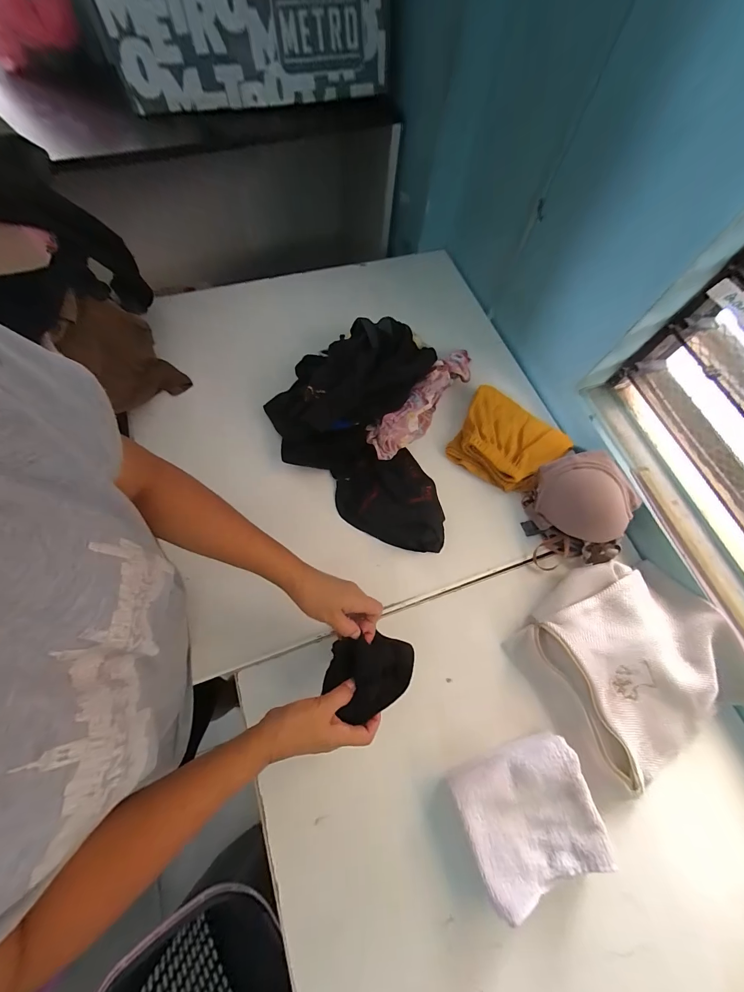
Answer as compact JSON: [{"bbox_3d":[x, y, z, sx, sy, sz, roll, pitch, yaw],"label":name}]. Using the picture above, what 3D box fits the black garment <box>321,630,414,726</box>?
[{"bbox_3d":[0.000,0.217,0.426,0.108,0.059,0.081,-12,69,-2],"label":"black garment"}]

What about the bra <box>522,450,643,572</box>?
[{"bbox_3d":[0.347,0.021,0.568,0.148,0.097,0.161,1,67,-3],"label":"bra"}]

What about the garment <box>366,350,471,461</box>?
[{"bbox_3d":[0.109,-0.185,0.662,0.061,0.066,0.304,42,71,13],"label":"garment"}]

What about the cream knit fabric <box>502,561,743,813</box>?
[{"bbox_3d":[0.376,0.236,0.499,0.293,0.054,0.259,-27,72,-14],"label":"cream knit fabric"}]

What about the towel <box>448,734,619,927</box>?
[{"bbox_3d":[0.194,0.392,0.425,0.157,0.046,0.131,-17,70,-10],"label":"towel"}]

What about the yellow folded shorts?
[{"bbox_3d":[0.257,-0.106,0.643,0.185,0.046,0.177,30,69,9],"label":"yellow folded shorts"}]

